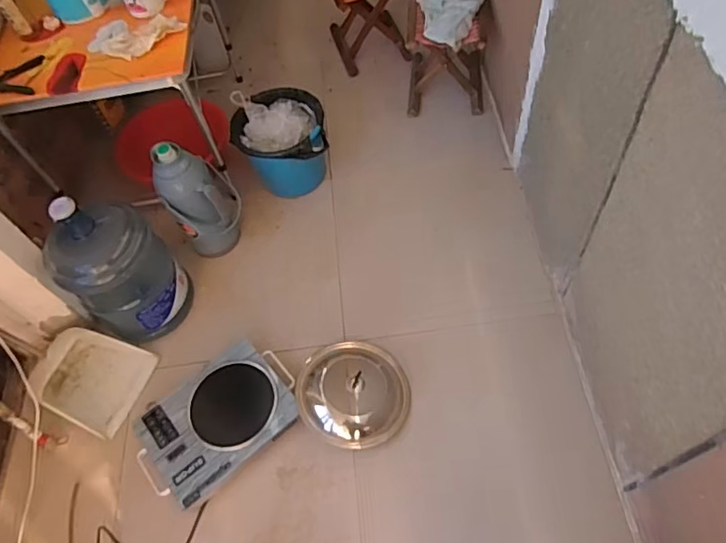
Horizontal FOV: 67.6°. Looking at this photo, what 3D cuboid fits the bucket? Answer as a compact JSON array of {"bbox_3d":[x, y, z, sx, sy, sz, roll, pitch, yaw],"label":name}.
[{"bbox_3d":[-0.247,-0.384,1.680,0.270,0.244,0.258,-3,59,5],"label":"bucket"}]

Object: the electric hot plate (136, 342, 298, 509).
[{"bbox_3d":[-0.368,0.373,1.370,0.410,0.056,0.281,-36,61,-14],"label":"electric hot plate"}]

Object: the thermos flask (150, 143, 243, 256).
[{"bbox_3d":[-0.450,-0.202,1.517,0.192,0.376,0.149,-28,60,-10],"label":"thermos flask"}]

